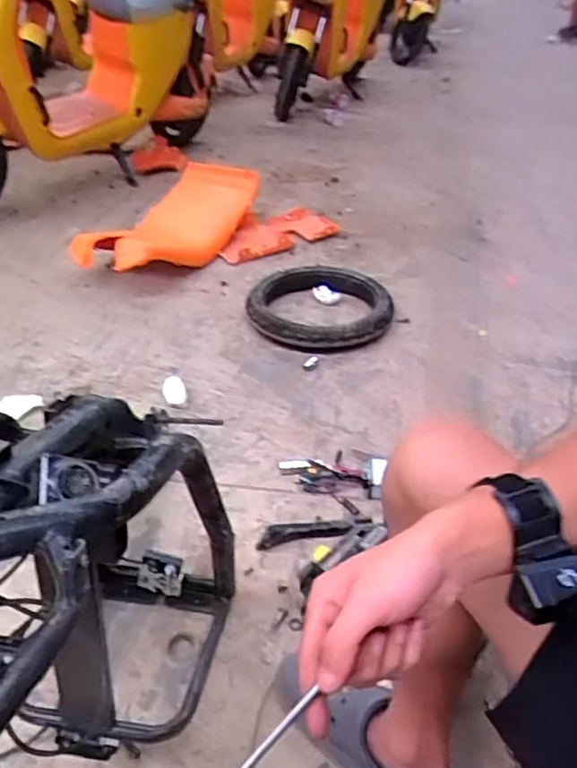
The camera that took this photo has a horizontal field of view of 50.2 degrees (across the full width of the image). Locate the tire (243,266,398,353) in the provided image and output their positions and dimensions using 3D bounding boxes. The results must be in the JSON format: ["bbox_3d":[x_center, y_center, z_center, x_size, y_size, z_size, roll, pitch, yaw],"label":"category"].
[{"bbox_3d":[0.082,-0.213,1.627,0.378,0.068,0.408,1,36,0],"label":"tire"}]

